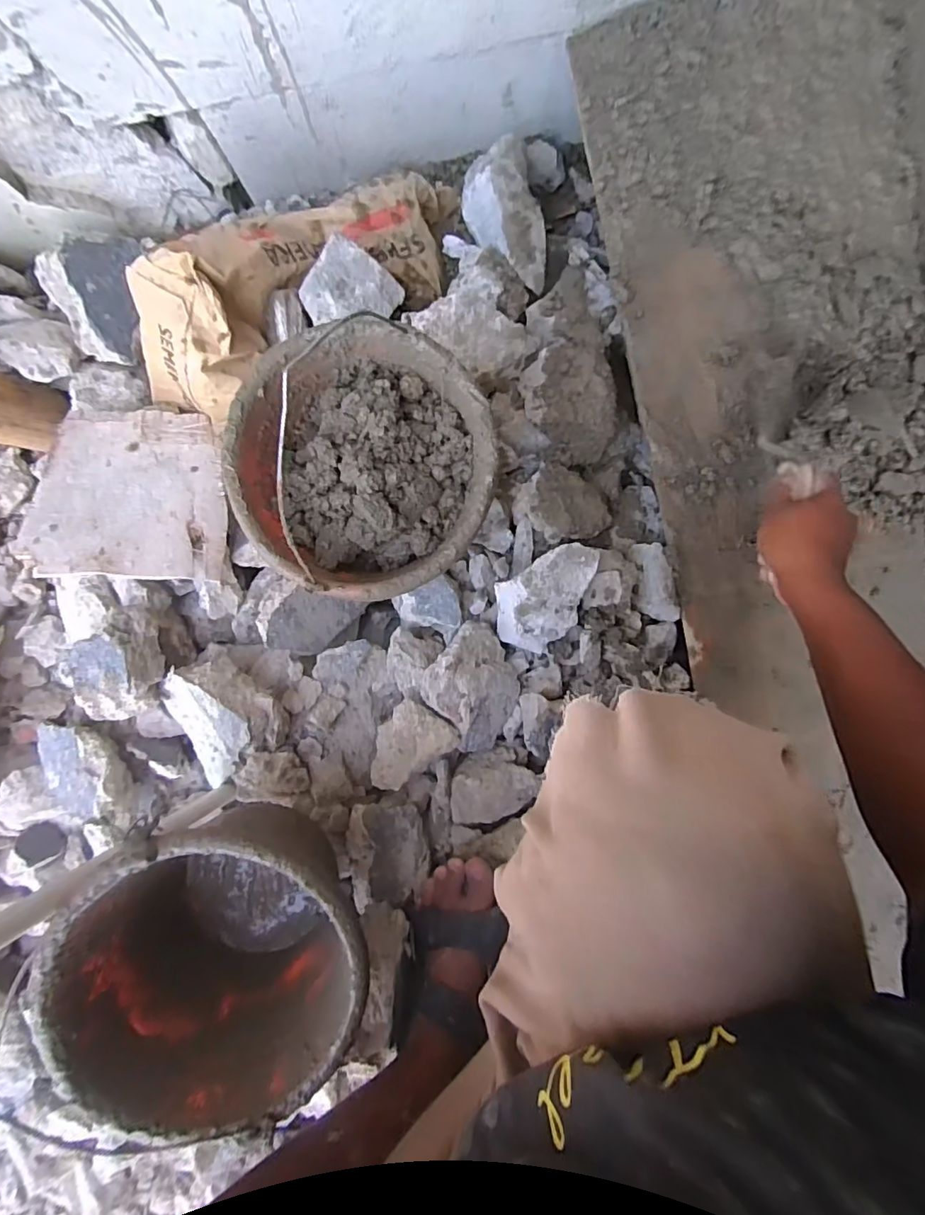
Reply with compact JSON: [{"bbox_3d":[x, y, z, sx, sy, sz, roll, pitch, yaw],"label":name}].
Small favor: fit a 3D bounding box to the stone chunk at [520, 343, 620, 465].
[{"bbox_3d":[0.133,-0.249,0.638,0.106,0.058,0.143,-11,98,2],"label":"stone chunk"}]

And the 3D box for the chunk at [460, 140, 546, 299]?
[{"bbox_3d":[0.063,-0.523,0.674,0.093,0.076,0.227,-23,79,3],"label":"chunk"}]

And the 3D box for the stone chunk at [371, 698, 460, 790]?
[{"bbox_3d":[-0.061,0.157,0.579,0.076,0.049,0.099,35,97,-5],"label":"stone chunk"}]

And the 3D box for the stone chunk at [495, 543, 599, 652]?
[{"bbox_3d":[0.101,-0.009,0.579,0.136,0.047,0.093,-33,97,5],"label":"stone chunk"}]

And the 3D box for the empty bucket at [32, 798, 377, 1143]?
[{"bbox_3d":[-0.205,0.292,0.473,0.246,0.171,0.235,0,99,0],"label":"empty bucket"}]

